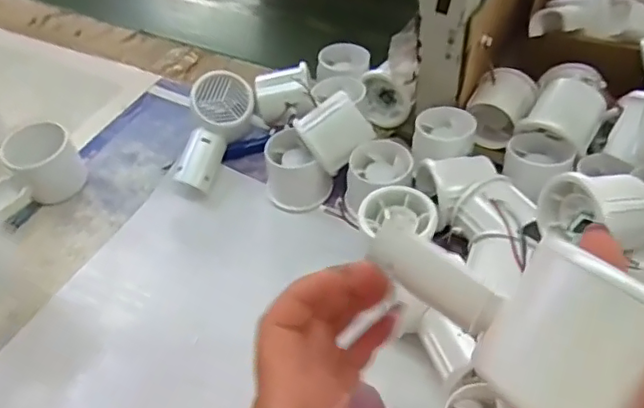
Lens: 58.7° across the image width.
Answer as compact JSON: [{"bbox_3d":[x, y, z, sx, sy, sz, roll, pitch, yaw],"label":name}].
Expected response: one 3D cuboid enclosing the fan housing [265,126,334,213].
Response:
[{"bbox_3d":[-0.025,-0.028,0.503,0.056,0.042,0.049,35,61,31],"label":"fan housing"}]

